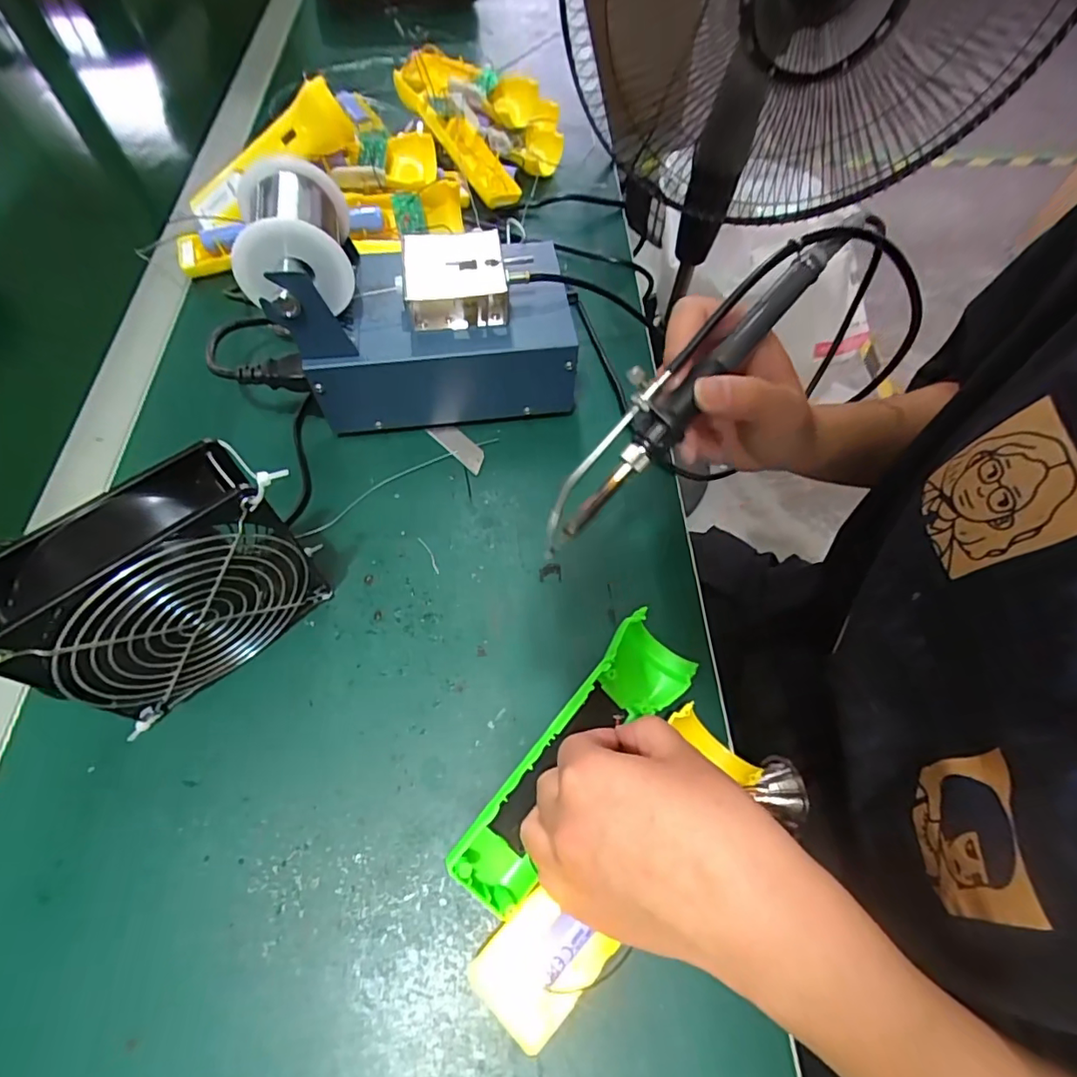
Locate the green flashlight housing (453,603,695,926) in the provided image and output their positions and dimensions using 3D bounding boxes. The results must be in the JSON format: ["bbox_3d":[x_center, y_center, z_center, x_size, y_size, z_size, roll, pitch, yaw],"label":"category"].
[{"bbox_3d":[0.023,0.112,0.288,0.044,0.041,0.164,37,64,17],"label":"green flashlight housing"}]

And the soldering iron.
[{"bbox_3d":[0.067,-0.070,0.257,0.185,0.027,0.024,-47,70,3],"label":"soldering iron"}]

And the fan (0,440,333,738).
[{"bbox_3d":[-0.184,0.026,0.281,0.129,0.121,0.054,-40,69,-21],"label":"fan"}]

